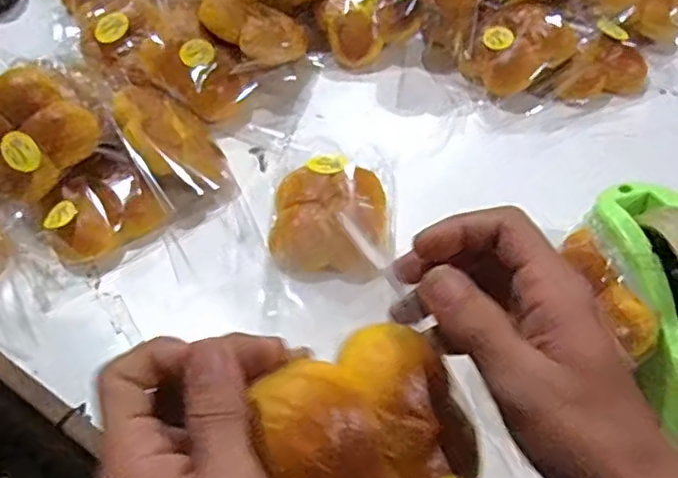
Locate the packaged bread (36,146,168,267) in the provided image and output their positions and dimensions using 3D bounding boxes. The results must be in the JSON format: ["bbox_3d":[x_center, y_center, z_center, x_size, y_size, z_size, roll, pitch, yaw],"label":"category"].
[{"bbox_3d":[-0.221,-0.029,0.596,0.105,0.055,0.077,-33,59,-20],"label":"packaged bread"}]

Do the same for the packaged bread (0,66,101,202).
[{"bbox_3d":[-0.290,-0.100,0.598,0.108,0.050,0.116,44,62,-5],"label":"packaged bread"}]

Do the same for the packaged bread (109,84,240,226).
[{"bbox_3d":[-0.158,-0.090,0.621,0.085,0.080,0.166,-25,56,-16],"label":"packaged bread"}]

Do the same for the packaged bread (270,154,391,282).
[{"bbox_3d":[-0.008,-0.017,0.590,0.102,0.039,0.125,-2,53,1],"label":"packaged bread"}]

